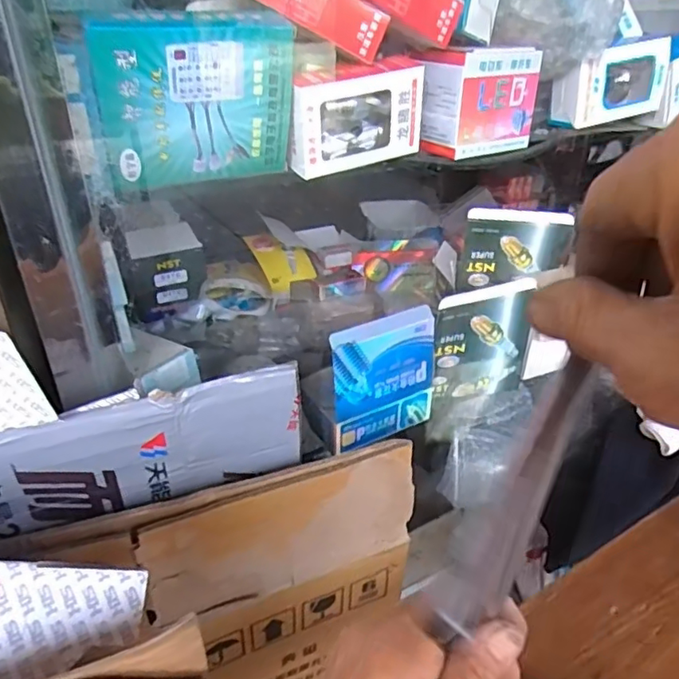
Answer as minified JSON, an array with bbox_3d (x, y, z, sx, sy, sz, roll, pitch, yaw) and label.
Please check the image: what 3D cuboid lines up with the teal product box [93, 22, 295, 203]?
[{"bbox_3d":[-0.097,-0.162,0.404,0.134,0.104,0.030,-16,34,-25],"label":"teal product box"}]

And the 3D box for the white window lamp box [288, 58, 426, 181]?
[{"bbox_3d":[0.013,-0.178,0.460,0.109,0.076,0.028,-15,34,-24],"label":"white window lamp box"}]

